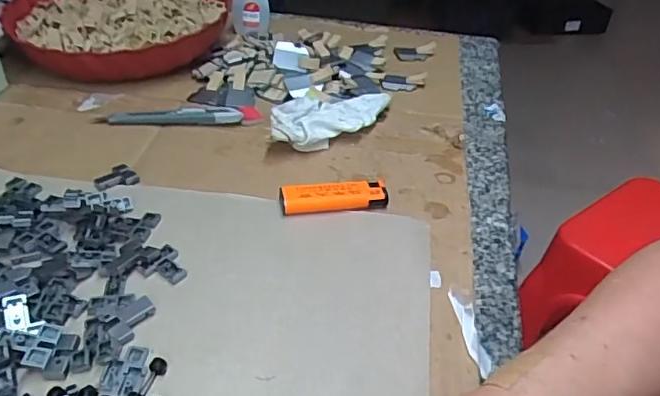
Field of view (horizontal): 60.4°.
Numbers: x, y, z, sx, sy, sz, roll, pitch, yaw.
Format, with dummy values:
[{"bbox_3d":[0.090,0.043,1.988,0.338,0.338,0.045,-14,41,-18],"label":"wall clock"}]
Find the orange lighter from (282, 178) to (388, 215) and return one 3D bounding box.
[{"bbox_3d":[0.003,0.000,0.430,0.081,0.017,0.021,-4,38,-10],"label":"orange lighter"}]

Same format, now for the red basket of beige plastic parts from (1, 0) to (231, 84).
[{"bbox_3d":[-0.236,-0.208,0.658,0.237,0.057,0.238,3,37,-2],"label":"red basket of beige plastic parts"}]

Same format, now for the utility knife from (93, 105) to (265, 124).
[{"bbox_3d":[-0.140,-0.076,0.524,0.148,0.015,0.018,0,37,-6],"label":"utility knife"}]

